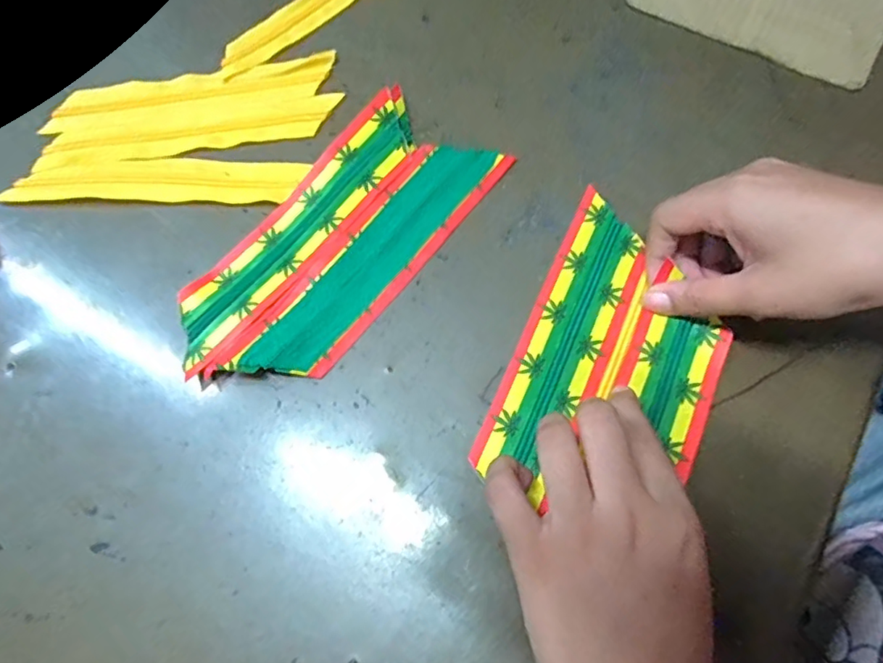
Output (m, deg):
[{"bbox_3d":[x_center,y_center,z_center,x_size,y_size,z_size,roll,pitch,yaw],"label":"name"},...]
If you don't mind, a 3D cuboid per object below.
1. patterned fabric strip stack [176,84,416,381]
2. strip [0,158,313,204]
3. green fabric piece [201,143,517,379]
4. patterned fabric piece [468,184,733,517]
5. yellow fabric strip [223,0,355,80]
[{"bbox_3d":[-0.077,-0.062,0.317,0.045,0.013,0.190,37,75,14],"label":"patterned fabric strip stack"},{"bbox_3d":[-0.170,-0.090,0.334,0.174,0.004,0.029,1,70,2],"label":"strip"},{"bbox_3d":[-0.039,-0.041,0.309,0.046,0.012,0.188,36,75,14],"label":"green fabric piece"},{"bbox_3d":[0.092,0.011,0.290,0.098,0.006,0.161,23,72,10],"label":"patterned fabric piece"},{"bbox_3d":[-0.077,-0.224,0.382,0.169,0.009,0.030,-39,73,-12],"label":"yellow fabric strip"}]

